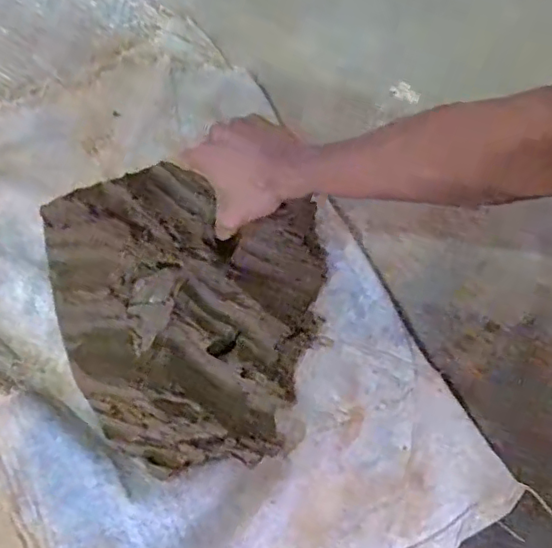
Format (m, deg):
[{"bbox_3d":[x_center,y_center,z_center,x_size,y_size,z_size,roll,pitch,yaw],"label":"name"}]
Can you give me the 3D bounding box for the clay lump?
[{"bbox_3d":[-0.098,0.037,0.569,0.254,0.118,0.282,16,72,7],"label":"clay lump"}]

